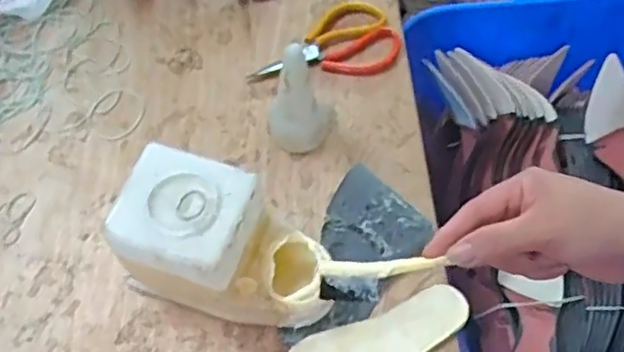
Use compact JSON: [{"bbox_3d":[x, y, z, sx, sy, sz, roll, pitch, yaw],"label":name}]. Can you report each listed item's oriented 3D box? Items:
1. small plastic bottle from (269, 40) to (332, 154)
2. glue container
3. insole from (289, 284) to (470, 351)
[{"bbox_3d":[-0.014,-0.083,0.684,0.066,0.132,0.061,2,61,2],"label":"small plastic bottle"},{"bbox_3d":[-0.074,0.065,0.604,0.197,0.122,0.108,15,62,9],"label":"glue container"},{"bbox_3d":[0.067,0.163,0.611,0.182,0.016,0.062,-20,63,-10],"label":"insole"}]

